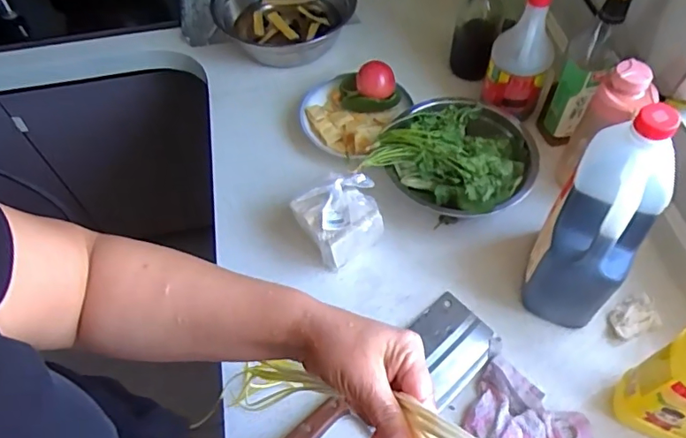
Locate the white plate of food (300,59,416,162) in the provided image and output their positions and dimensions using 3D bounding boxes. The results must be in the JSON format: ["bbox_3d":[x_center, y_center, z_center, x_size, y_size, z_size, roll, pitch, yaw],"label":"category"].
[{"bbox_3d":[0.008,-0.170,0.800,0.146,0.084,0.156,-1,56,2],"label":"white plate of food"}]

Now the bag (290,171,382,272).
[{"bbox_3d":[0.000,0.003,0.664,0.098,0.102,0.083,-28,60,-15],"label":"bag"}]

